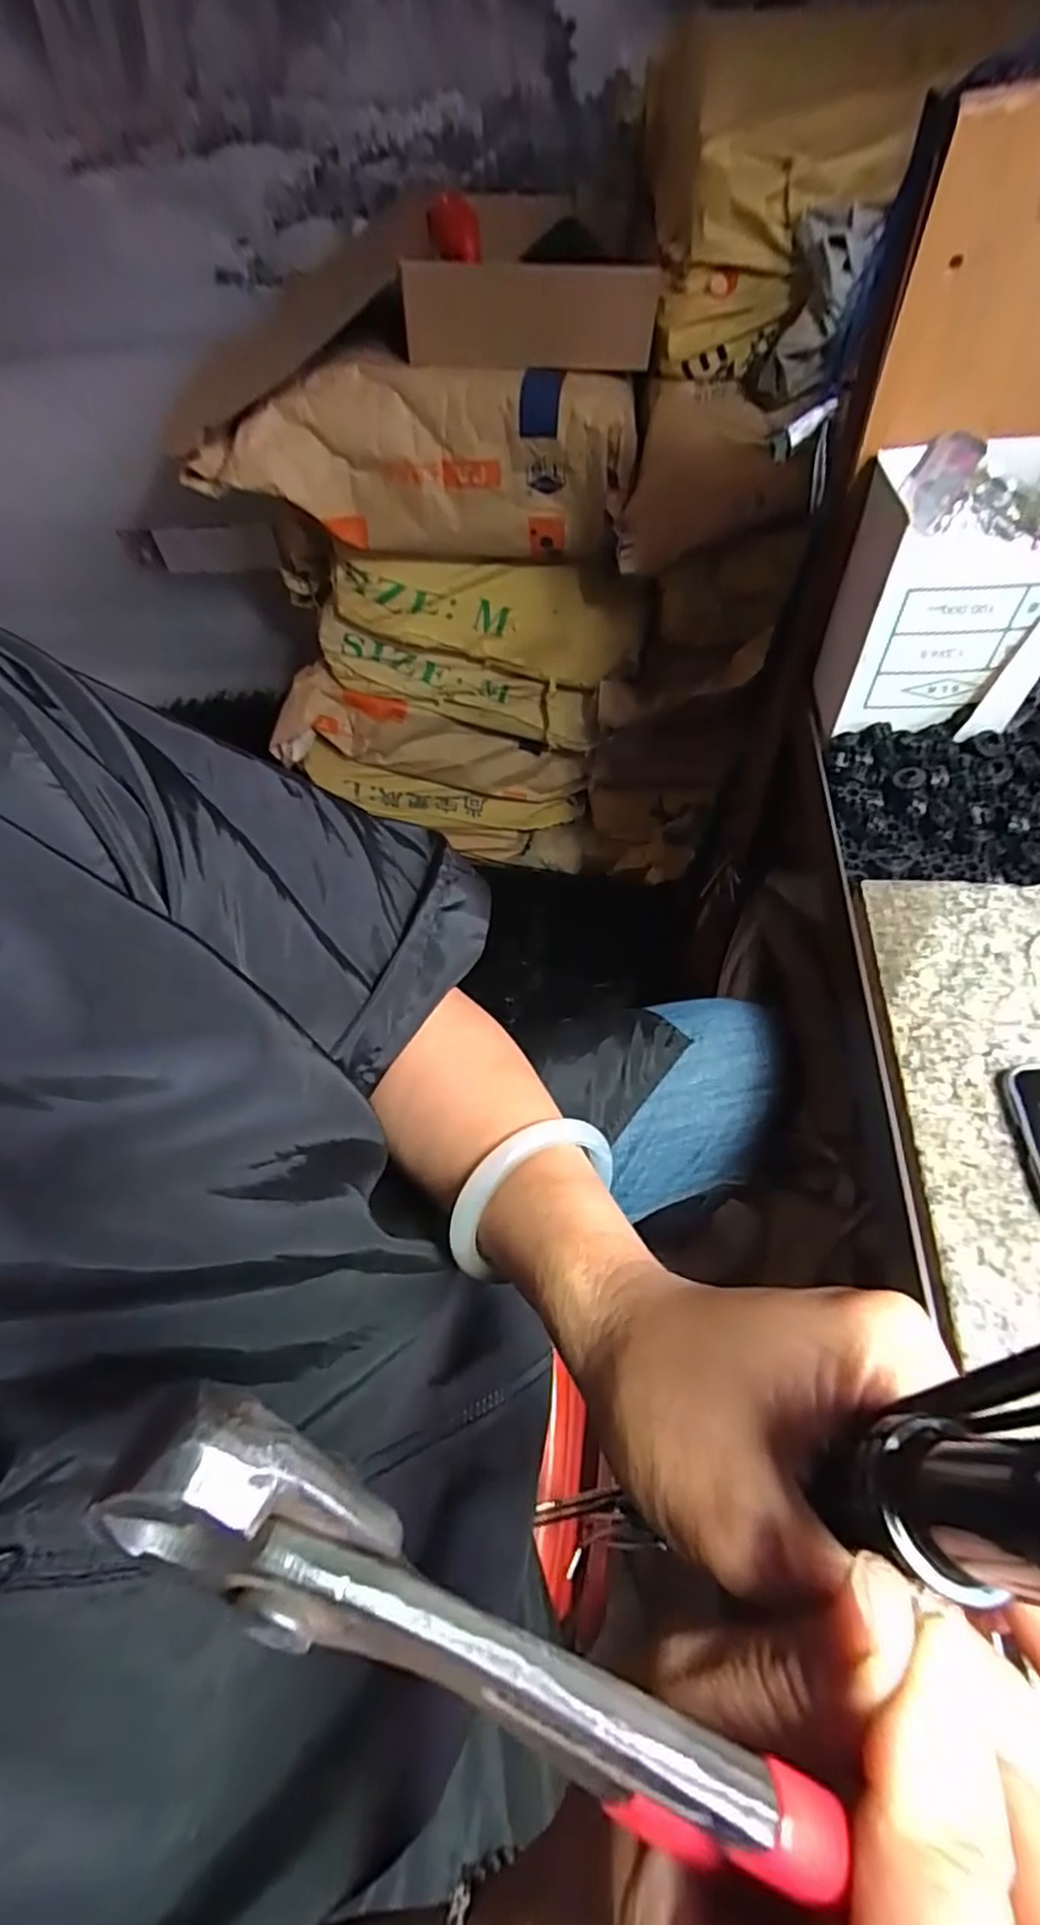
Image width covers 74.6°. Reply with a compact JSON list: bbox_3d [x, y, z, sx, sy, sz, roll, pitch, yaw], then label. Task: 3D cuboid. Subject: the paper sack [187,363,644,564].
[{"bbox_3d":[-0.127,-0.570,0.801,0.507,0.178,0.101,0,57,7],"label":"paper sack"}]

